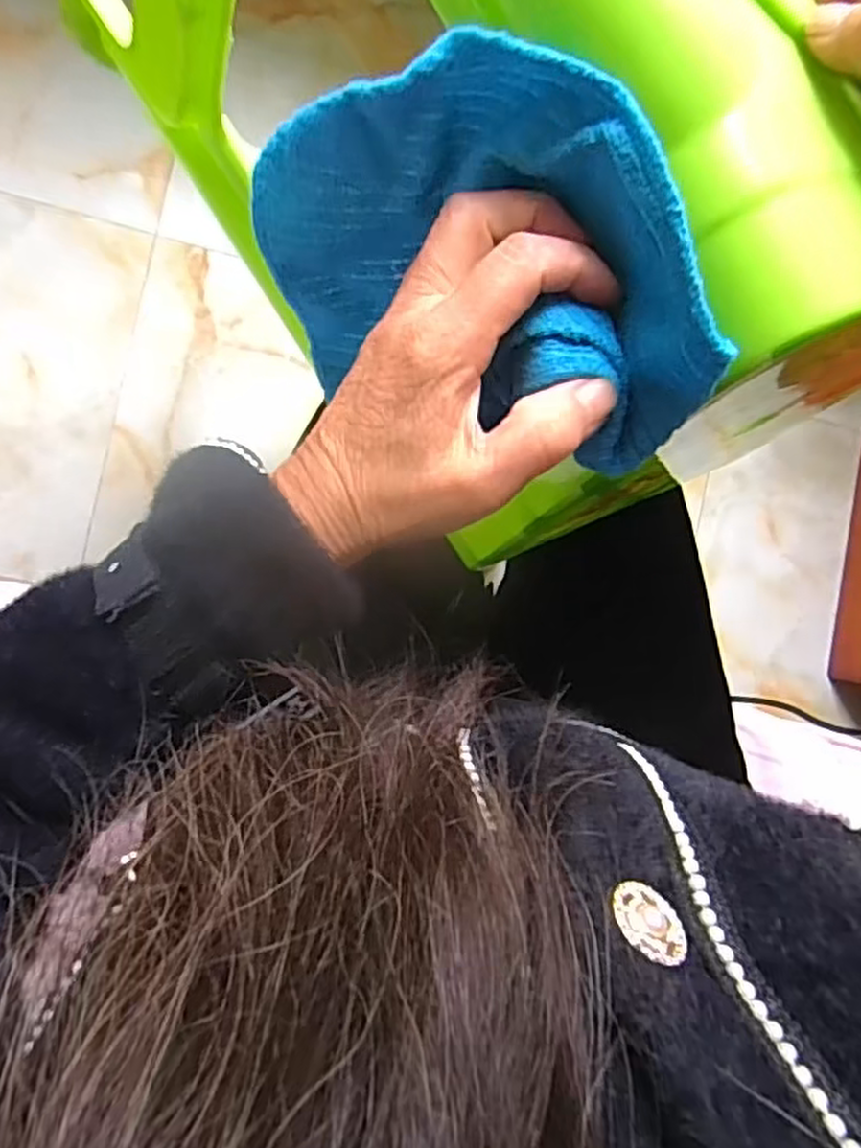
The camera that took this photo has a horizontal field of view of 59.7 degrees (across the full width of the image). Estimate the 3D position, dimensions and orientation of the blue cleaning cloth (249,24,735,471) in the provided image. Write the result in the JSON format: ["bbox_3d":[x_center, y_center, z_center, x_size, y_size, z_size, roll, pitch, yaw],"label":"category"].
[{"bbox_3d":[0.012,-0.110,0.286,0.169,0.159,0.077,28,88,-9],"label":"blue cleaning cloth"}]

